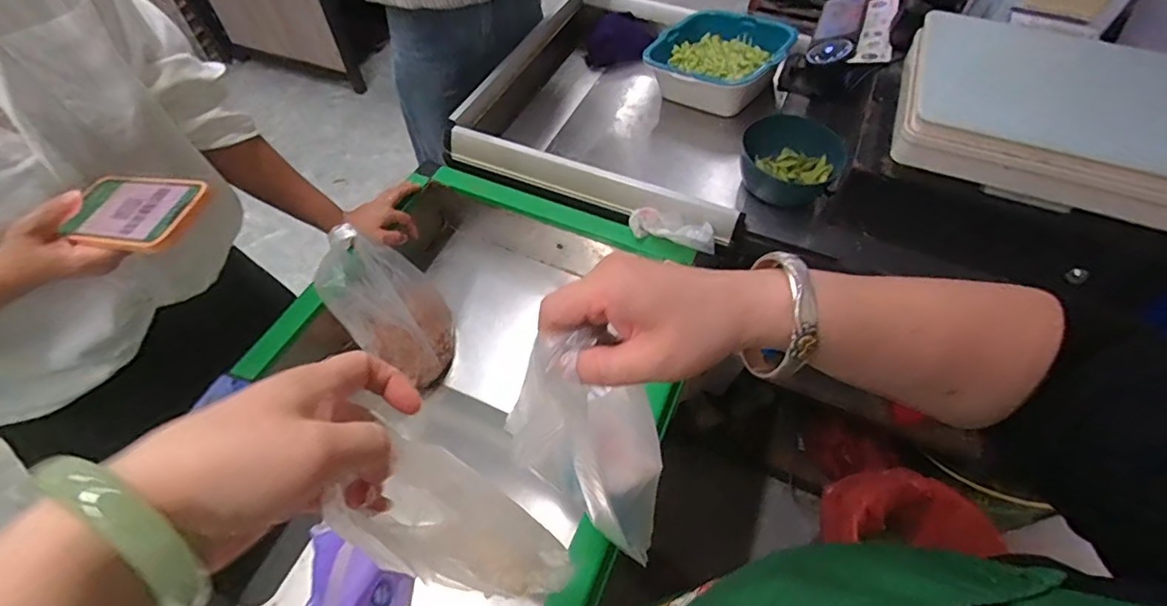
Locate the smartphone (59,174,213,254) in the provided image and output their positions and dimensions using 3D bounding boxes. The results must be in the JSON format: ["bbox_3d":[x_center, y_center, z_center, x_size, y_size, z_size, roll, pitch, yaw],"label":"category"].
[{"bbox_3d":[-0.401,-0.081,0.479,0.135,0.012,0.074,8,61,19],"label":"smartphone"}]

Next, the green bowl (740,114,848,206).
[{"bbox_3d":[0.315,-0.212,0.822,0.154,0.065,0.147,0,56,0],"label":"green bowl"}]

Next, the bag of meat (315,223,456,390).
[{"bbox_3d":[-0.275,0.003,0.753,0.084,0.256,0.148,2,53,27],"label":"bag of meat"}]

